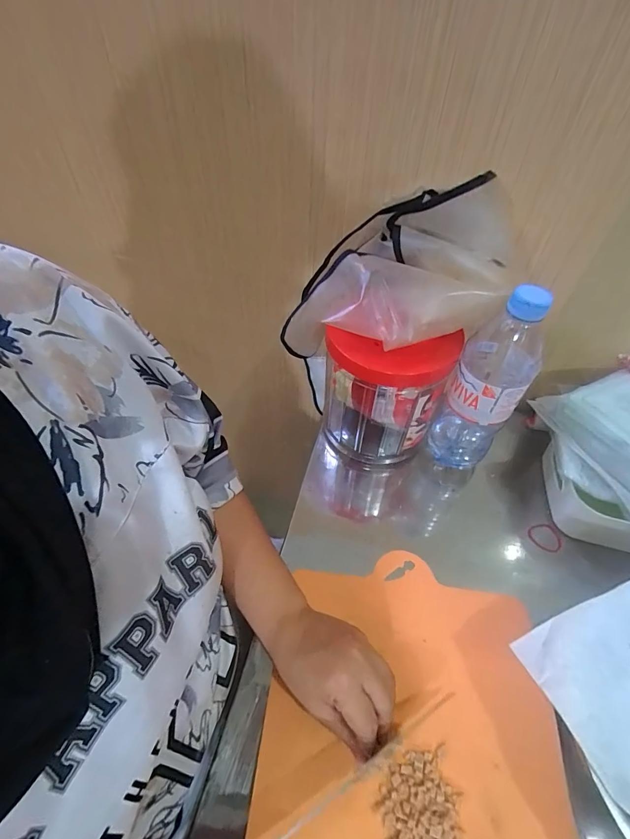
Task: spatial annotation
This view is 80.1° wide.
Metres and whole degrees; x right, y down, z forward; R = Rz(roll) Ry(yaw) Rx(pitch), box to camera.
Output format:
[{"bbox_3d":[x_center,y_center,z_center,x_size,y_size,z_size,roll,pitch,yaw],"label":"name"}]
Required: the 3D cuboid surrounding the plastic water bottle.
[{"bbox_3d":[0.178,-0.032,0.399,0.071,0.232,0.068,23,53,17],"label":"plastic water bottle"}]

